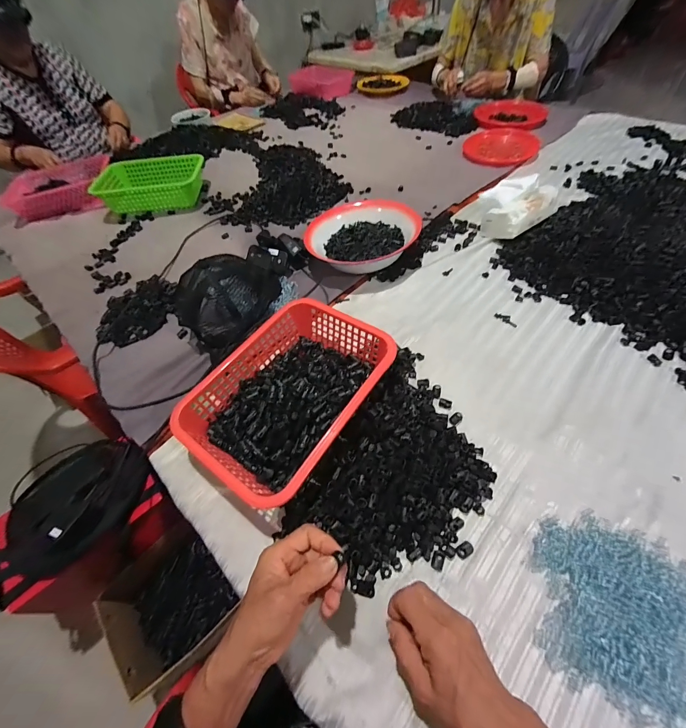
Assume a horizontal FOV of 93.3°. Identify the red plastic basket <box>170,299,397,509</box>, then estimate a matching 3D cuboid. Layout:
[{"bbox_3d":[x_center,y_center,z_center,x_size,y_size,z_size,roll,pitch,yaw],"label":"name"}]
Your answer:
[{"bbox_3d":[-0.077,0.046,0.500,0.215,0.080,0.298,29,62,22],"label":"red plastic basket"}]

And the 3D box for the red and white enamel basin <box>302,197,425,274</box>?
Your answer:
[{"bbox_3d":[0.039,-0.300,0.746,0.240,0.077,0.194,-19,56,-8],"label":"red and white enamel basin"}]

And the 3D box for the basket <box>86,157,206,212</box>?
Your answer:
[{"bbox_3d":[-0.575,-0.549,0.988,0.308,0.081,0.177,-9,55,-2],"label":"basket"}]

